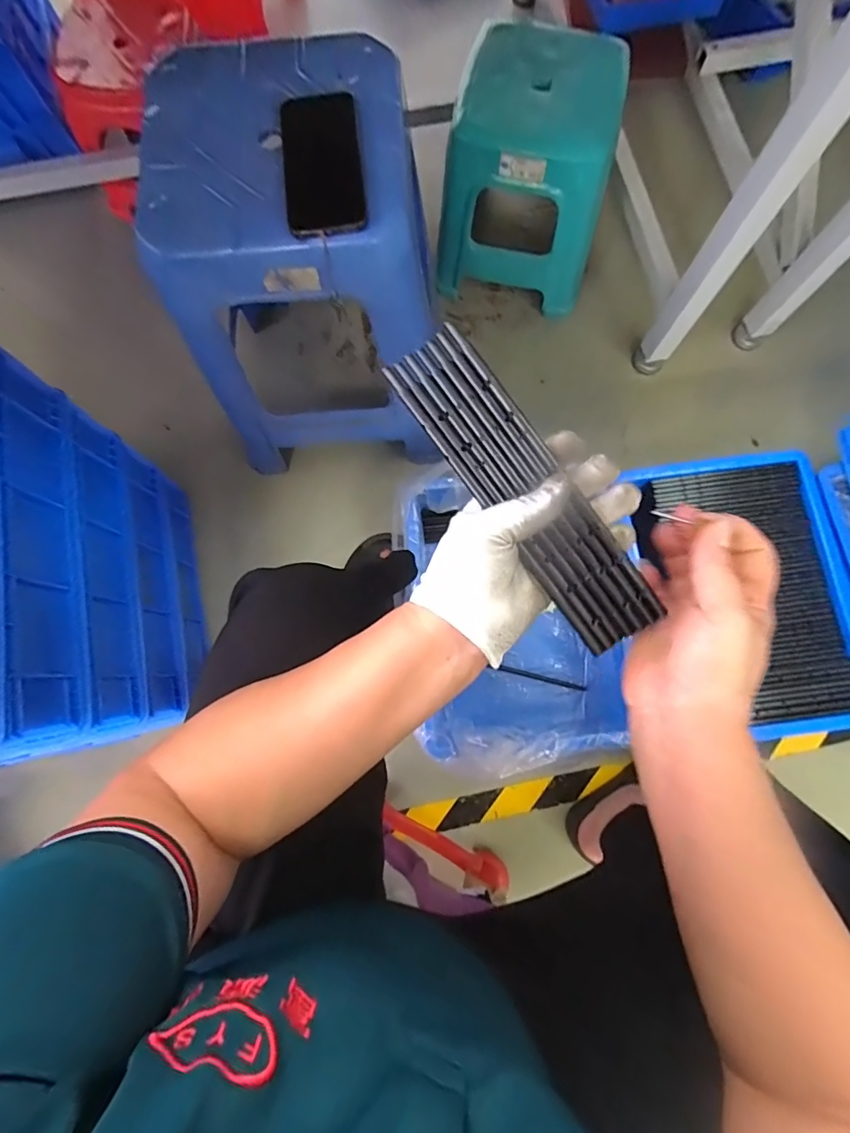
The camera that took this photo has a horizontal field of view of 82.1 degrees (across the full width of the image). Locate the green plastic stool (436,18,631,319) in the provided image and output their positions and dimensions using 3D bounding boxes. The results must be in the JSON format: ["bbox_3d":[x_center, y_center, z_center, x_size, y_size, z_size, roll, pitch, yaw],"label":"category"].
[{"bbox_3d":[0.162,-0.625,0.803,0.238,0.269,0.251,9,79,3],"label":"green plastic stool"}]

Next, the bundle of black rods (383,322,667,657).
[{"bbox_3d":[0.063,-0.046,0.307,0.051,0.005,0.222,-37,93,7],"label":"bundle of black rods"}]

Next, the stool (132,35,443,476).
[{"bbox_3d":[-0.134,-0.359,0.662,0.294,0.386,0.322,6,79,2],"label":"stool"}]

